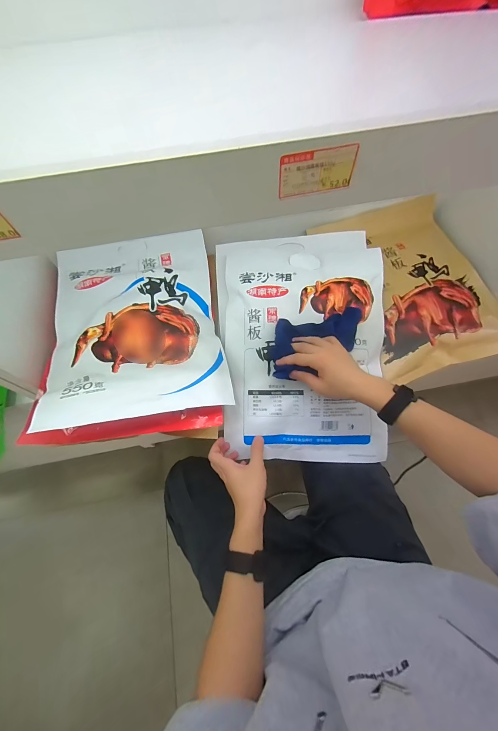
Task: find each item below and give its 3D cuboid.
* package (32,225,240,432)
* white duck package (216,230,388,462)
[{"bbox_3d":[-0.219,-0.094,0.553,0.306,0.062,0.405,-11,67,-4],"label":"package"},{"bbox_3d":[0.102,-0.045,0.564,0.318,0.063,0.453,-2,86,0],"label":"white duck package"}]

